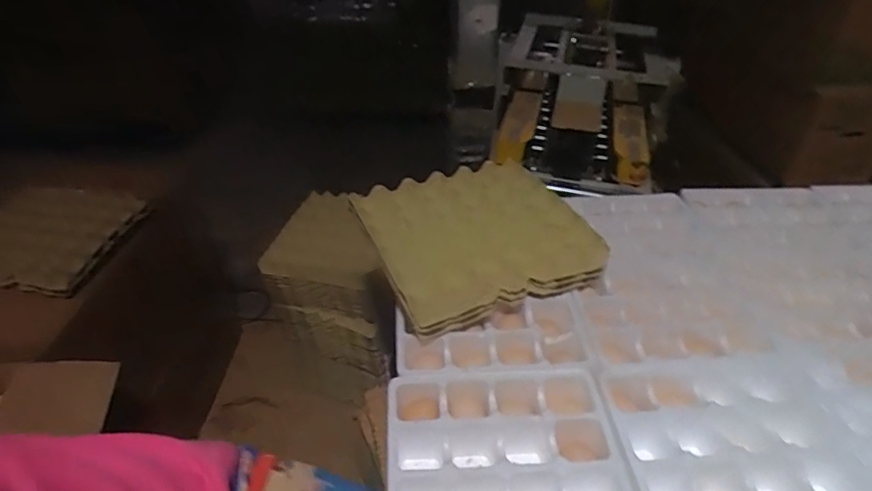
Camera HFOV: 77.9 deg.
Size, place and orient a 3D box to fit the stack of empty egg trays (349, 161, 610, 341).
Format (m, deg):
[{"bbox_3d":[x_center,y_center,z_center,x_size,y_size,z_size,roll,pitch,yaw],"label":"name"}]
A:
[{"bbox_3d":[0.049,-0.010,0.804,0.305,0.077,0.279,-16,41,-20],"label":"stack of empty egg trays"}]

